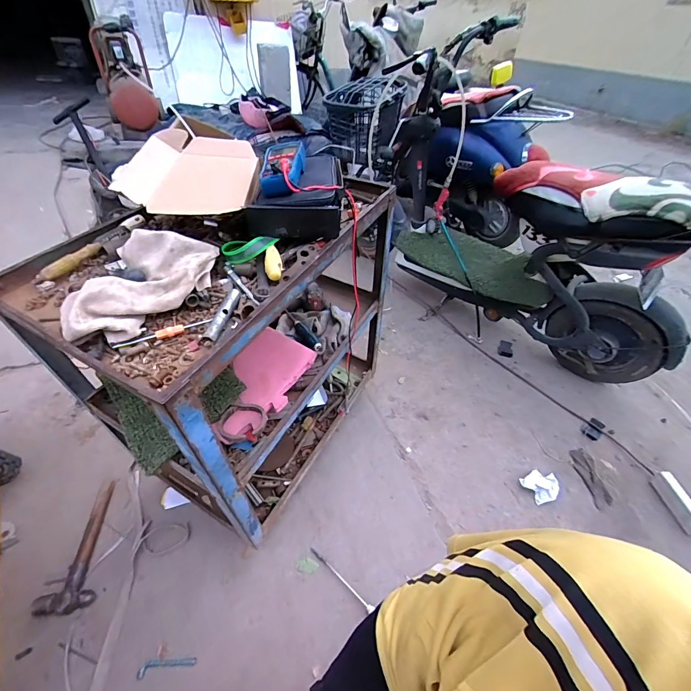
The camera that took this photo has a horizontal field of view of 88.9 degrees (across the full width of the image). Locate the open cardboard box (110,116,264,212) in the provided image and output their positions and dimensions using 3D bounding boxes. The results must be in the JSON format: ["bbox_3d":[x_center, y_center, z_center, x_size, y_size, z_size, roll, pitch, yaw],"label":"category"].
[{"bbox_3d":[-0.277,-0.345,0.661,0.214,0.060,0.347,-1,43,-5],"label":"open cardboard box"}]

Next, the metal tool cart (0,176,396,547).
[{"bbox_3d":[-0.225,0.004,0.862,0.397,0.669,0.661,23,46,20],"label":"metal tool cart"}]

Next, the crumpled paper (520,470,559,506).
[{"bbox_3d":[0.616,0.433,1.096,0.120,0.038,0.095,-21,48,-25],"label":"crumpled paper"}]

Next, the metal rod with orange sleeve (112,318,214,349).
[{"bbox_3d":[-0.258,-0.018,0.505,0.130,0.013,0.011,-18,47,-22],"label":"metal rod with orange sleeve"}]

